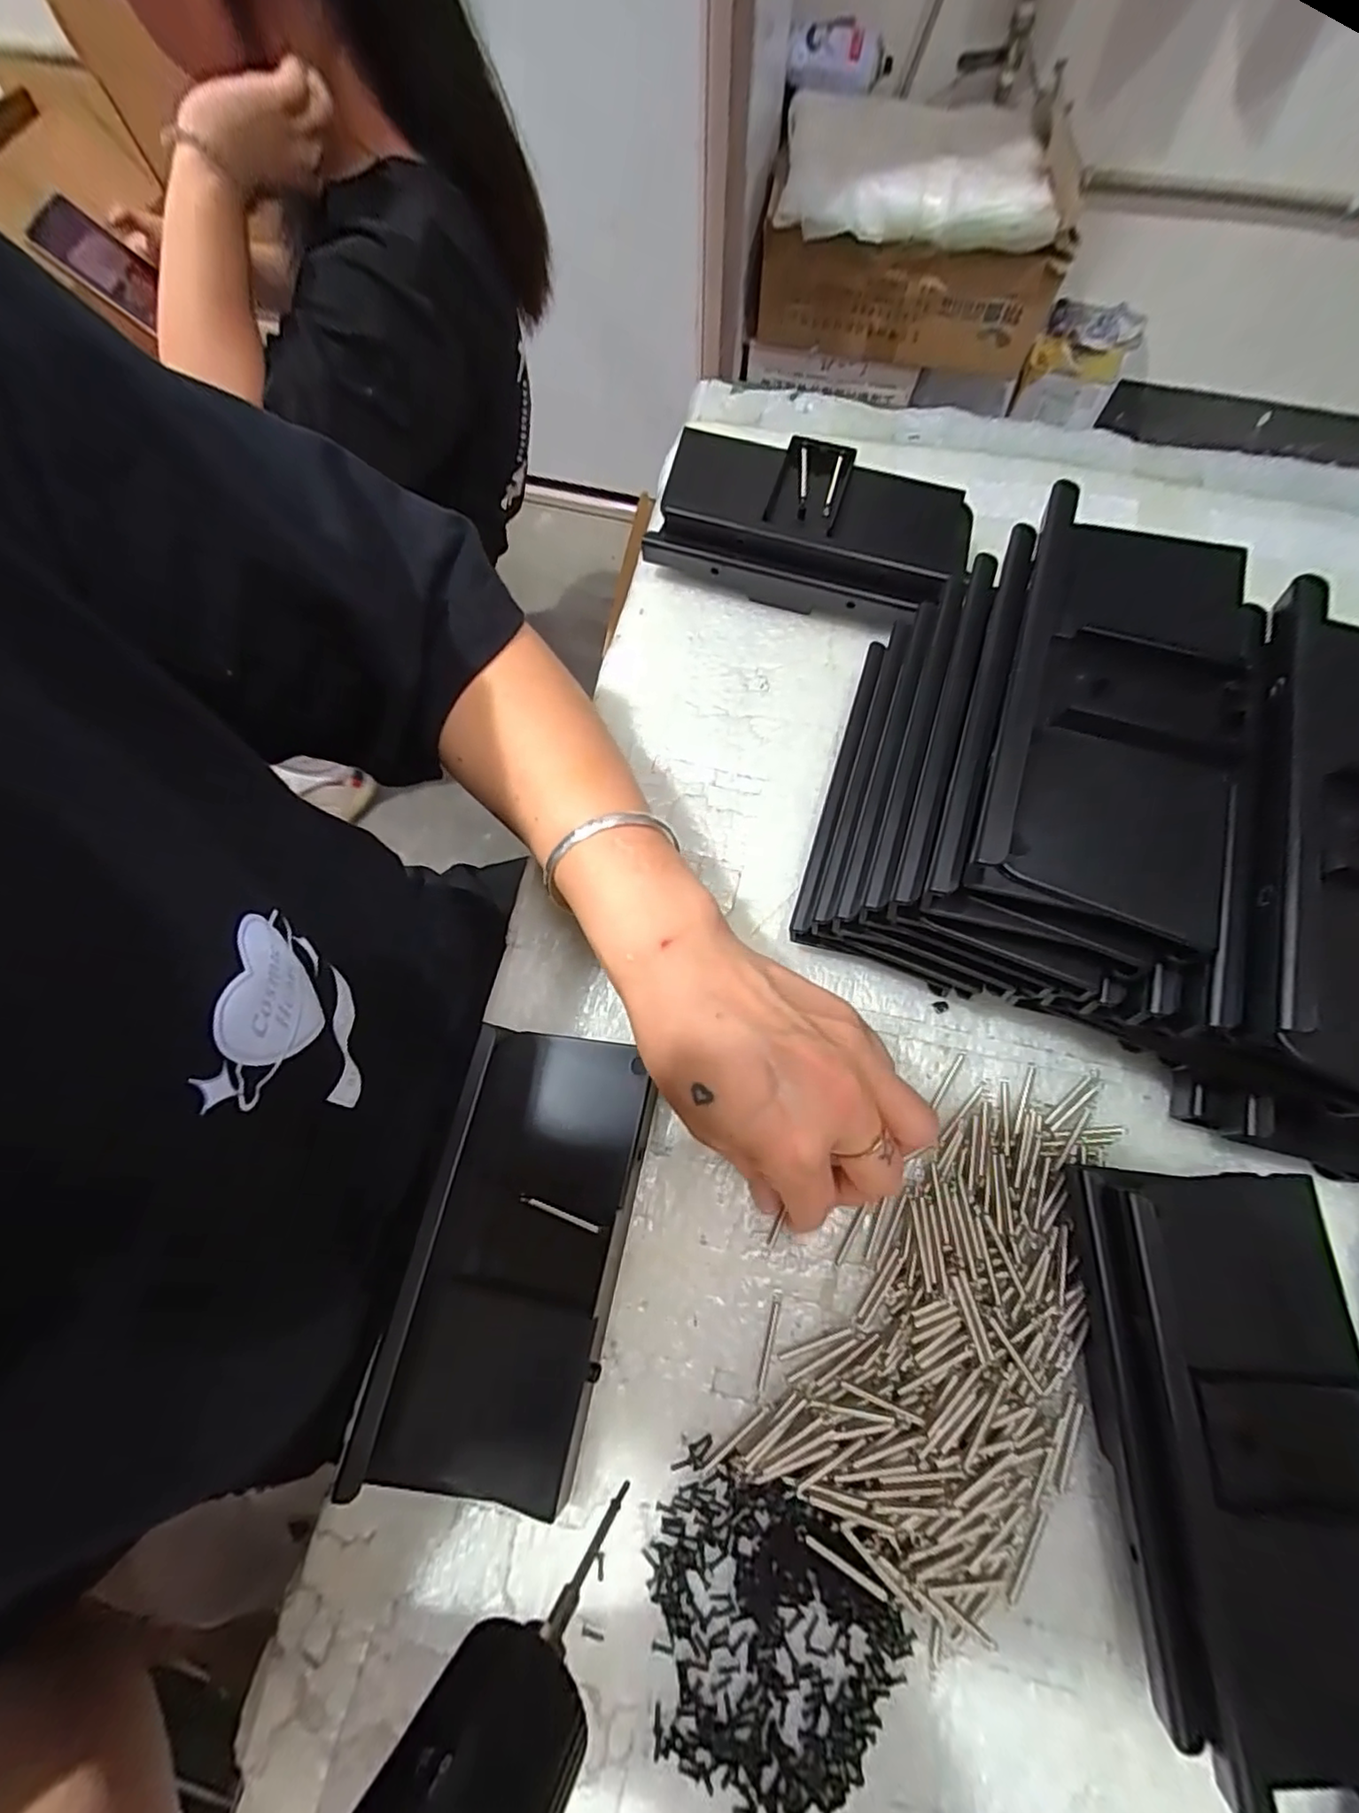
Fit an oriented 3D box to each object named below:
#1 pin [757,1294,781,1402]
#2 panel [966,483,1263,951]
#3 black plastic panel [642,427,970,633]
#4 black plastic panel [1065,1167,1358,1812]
[{"bbox_3d":[0.036,0.178,0.250,0.004,0.004,0.037,14,72,6],"label":"pin"},{"bbox_3d":[0.153,-0.068,0.213,0.076,0.015,0.156,19,73,7],"label":"panel"},{"bbox_3d":[0.071,-0.221,0.364,0.185,0.040,0.105,19,73,7],"label":"black plastic panel"},{"bbox_3d":[0.200,0.189,0.222,0.081,0.038,0.171,1,72,2],"label":"black plastic panel"}]

